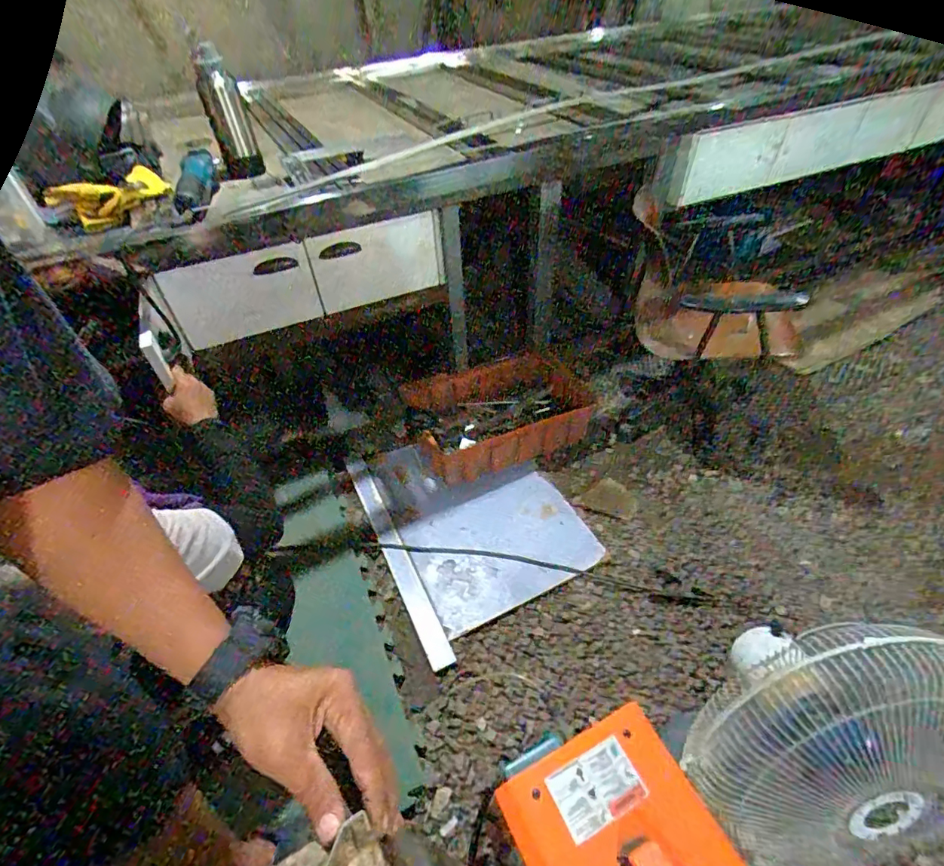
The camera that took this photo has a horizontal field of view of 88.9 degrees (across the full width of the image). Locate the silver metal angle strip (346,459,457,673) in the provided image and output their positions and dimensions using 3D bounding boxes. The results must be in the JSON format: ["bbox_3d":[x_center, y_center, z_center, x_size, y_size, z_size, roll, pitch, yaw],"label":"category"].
[{"bbox_3d":[-0.234,0.315,1.385,0.060,0.030,0.747,-23,48,-16],"label":"silver metal angle strip"}]

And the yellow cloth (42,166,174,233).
[{"bbox_3d":[-0.778,-0.506,1.042,0.220,0.055,0.114,-34,95,-25],"label":"yellow cloth"}]

